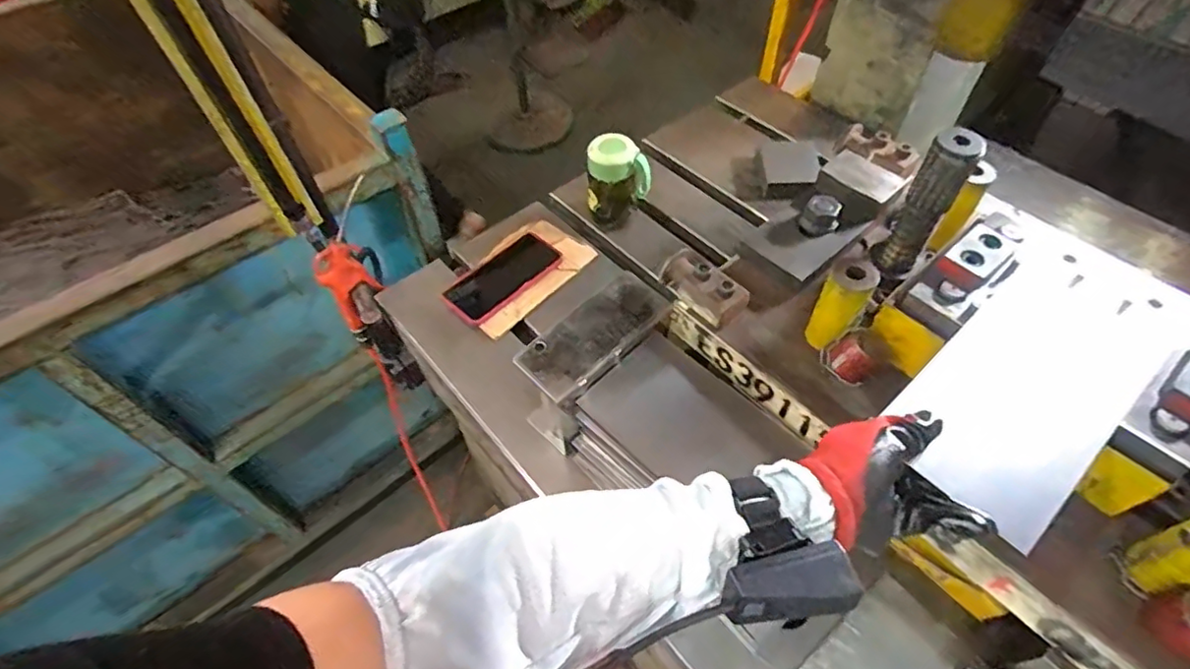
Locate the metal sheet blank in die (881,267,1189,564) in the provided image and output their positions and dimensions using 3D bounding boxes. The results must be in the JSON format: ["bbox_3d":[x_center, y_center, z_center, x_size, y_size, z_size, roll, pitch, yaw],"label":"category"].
[{"bbox_3d":[0.337,0.040,0.462,0.238,0.006,0.122,-36,61,-20],"label":"metal sheet blank in die"}]

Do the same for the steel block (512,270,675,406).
[{"bbox_3d":[0.002,-0.002,0.607,0.163,0.024,0.071,-39,61,-24],"label":"steel block"}]

